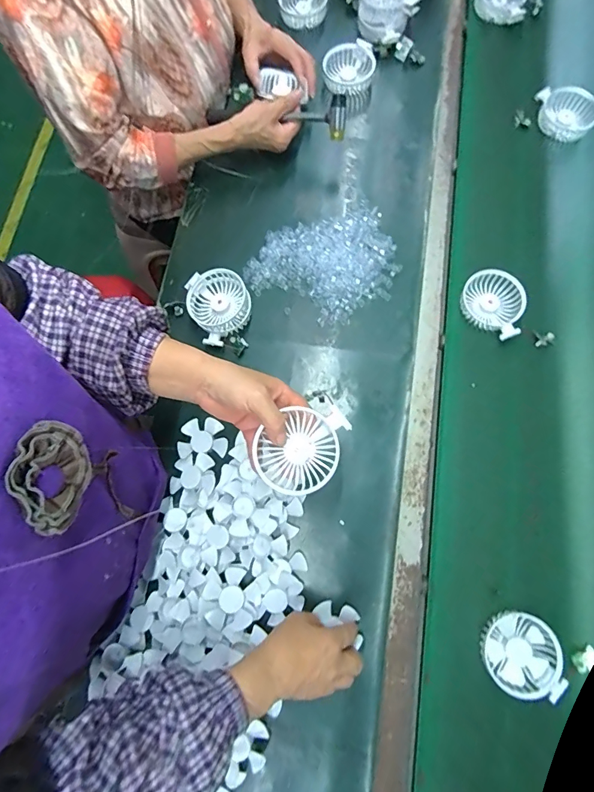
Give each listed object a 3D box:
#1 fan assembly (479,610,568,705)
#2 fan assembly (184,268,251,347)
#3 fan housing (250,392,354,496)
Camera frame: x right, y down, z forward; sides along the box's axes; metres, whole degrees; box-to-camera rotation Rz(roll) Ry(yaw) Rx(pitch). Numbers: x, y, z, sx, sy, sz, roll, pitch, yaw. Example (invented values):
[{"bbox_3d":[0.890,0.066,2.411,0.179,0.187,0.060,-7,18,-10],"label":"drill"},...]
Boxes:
[{"bbox_3d":[0.276,0.318,0.509,0.092,0.023,0.091,0,76,1],"label":"fan assembly"},{"bbox_3d":[-0.114,-0.131,0.618,0.085,0.041,0.102,-13,76,-2],"label":"fan assembly"},{"bbox_3d":[0.008,0.055,0.436,0.102,0.036,0.079,-41,79,-9],"label":"fan housing"}]

